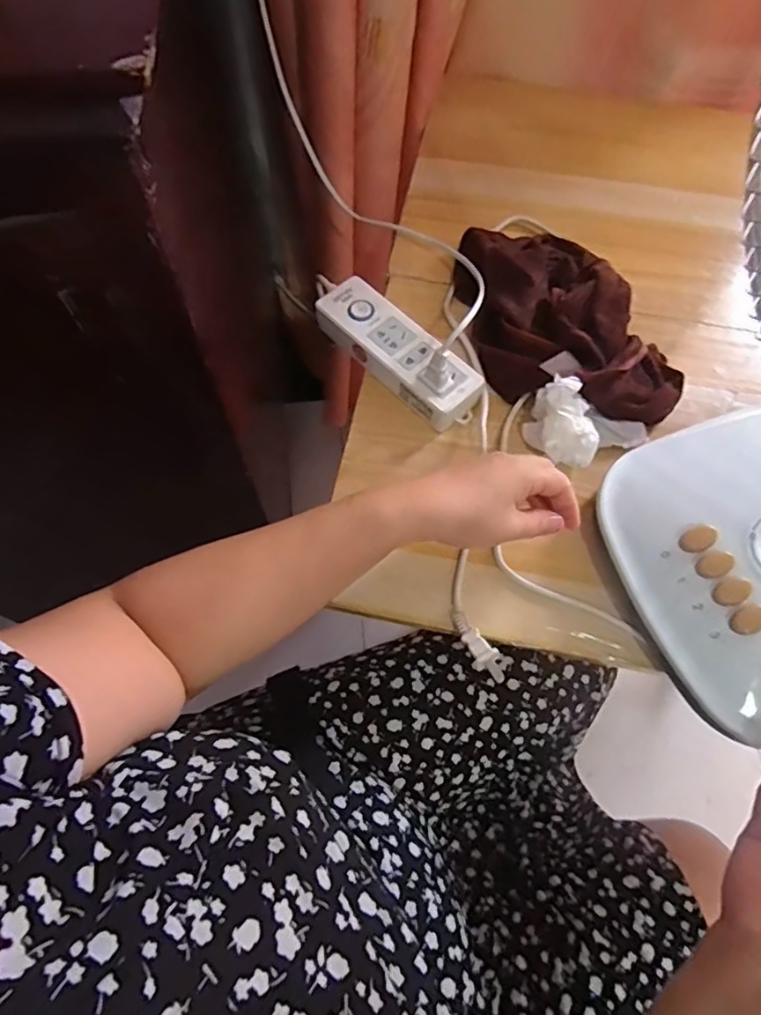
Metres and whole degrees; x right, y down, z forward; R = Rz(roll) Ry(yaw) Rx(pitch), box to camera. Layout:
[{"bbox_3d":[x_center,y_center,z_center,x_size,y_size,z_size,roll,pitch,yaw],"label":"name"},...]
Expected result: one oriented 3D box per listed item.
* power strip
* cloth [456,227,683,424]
[{"bbox_3d":[0.017,-0.144,0.528,0.060,0.033,0.177,-40,72,-18],"label":"power strip"},{"bbox_3d":[0.167,-0.183,0.528,0.184,0.065,0.200,3,65,0],"label":"cloth"}]

